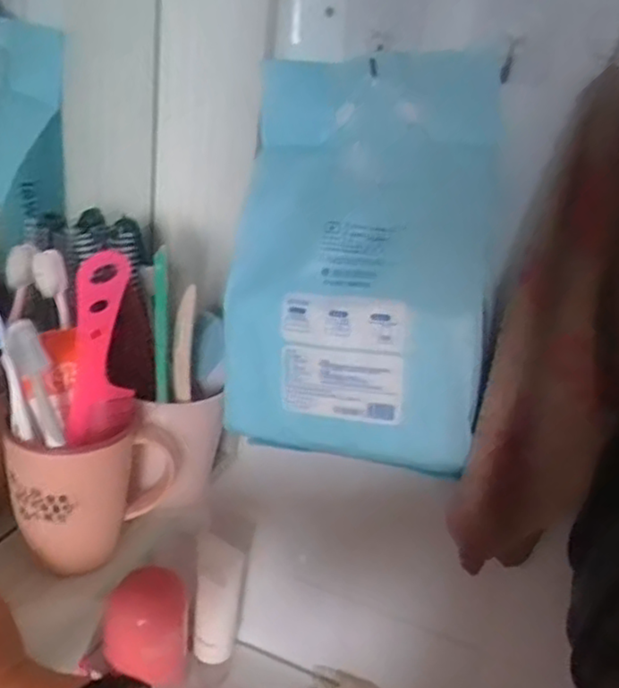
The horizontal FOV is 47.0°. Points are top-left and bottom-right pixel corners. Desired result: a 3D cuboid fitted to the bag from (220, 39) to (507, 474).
[{"bbox_3d":[0.040,-0.063,0.507,0.189,0.290,0.056,8,0,24],"label":"bag"}]

